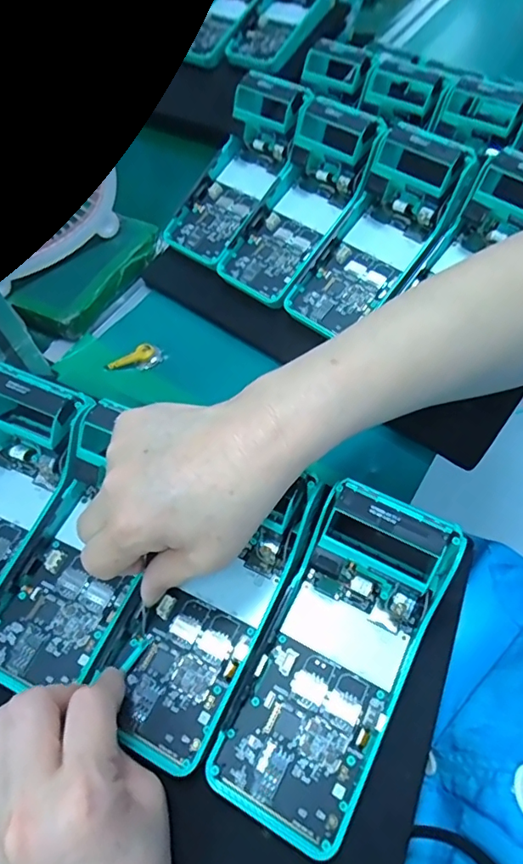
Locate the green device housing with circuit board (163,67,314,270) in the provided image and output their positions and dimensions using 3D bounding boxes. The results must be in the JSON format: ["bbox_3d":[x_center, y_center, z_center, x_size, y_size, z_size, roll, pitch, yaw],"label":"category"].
[{"bbox_3d":[-0.022,-0.244,0.490,0.077,0.043,0.171,35,99,21],"label":"green device housing with circuit board"}]

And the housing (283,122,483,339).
[{"bbox_3d":[0.096,-0.159,0.429,0.081,0.045,0.173,43,102,23],"label":"housing"}]

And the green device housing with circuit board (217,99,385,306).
[{"bbox_3d":[0.031,-0.204,0.445,0.083,0.089,0.142,35,69,21],"label":"green device housing with circuit board"}]

